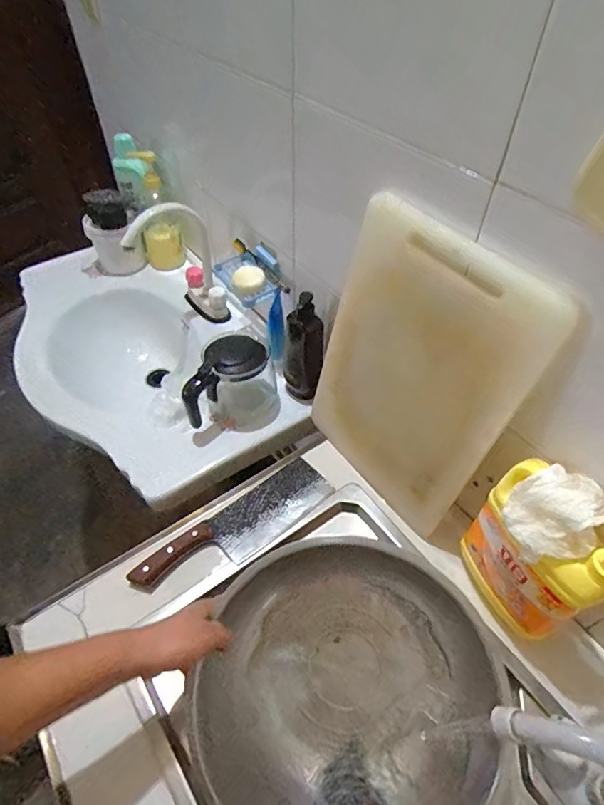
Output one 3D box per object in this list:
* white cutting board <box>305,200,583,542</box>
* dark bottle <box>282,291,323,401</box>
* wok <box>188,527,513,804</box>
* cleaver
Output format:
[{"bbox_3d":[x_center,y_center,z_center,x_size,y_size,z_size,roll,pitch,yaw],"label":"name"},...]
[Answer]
[{"bbox_3d":[0.133,-0.029,0.608,0.017,0.392,0.278,-19,51,-32],"label":"white cutting board"},{"bbox_3d":[0.002,-0.092,0.807,0.071,0.202,0.054,-3,49,-3],"label":"dark bottle"},{"bbox_3d":[0.051,0.331,0.520,0.347,0.090,0.347,-2,70,4],"label":"wok"},{"bbox_3d":[-0.092,0.187,0.679,0.304,0.016,0.088,-33,57,-26],"label":"cleaver"}]

